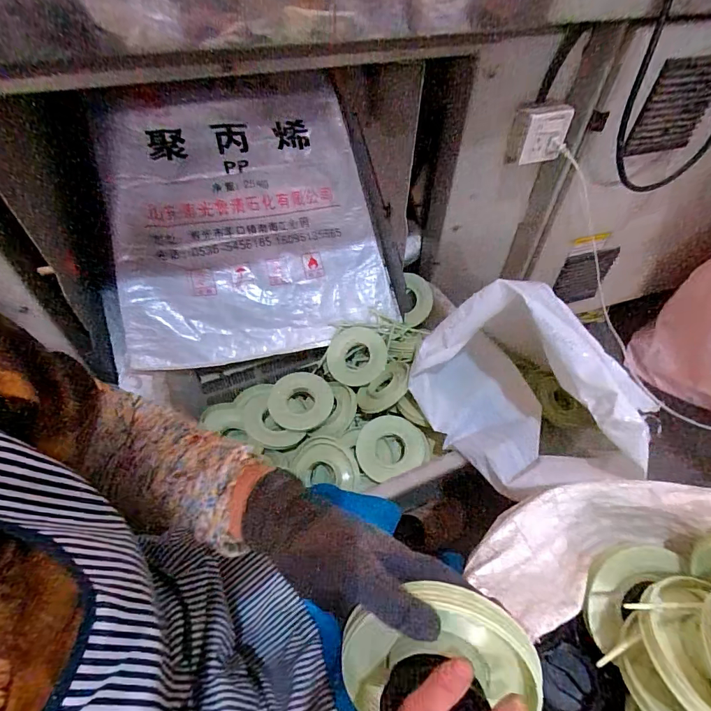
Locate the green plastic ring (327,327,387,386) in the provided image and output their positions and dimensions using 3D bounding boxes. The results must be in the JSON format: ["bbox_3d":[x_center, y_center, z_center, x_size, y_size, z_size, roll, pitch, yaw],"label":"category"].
[{"bbox_3d":[0.003,0.002,0.917,0.130,0.016,0.131,-2,75,7],"label":"green plastic ring"}]

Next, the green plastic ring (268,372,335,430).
[{"bbox_3d":[-0.113,0.093,0.848,0.132,0.008,0.123,-3,62,5],"label":"green plastic ring"}]

